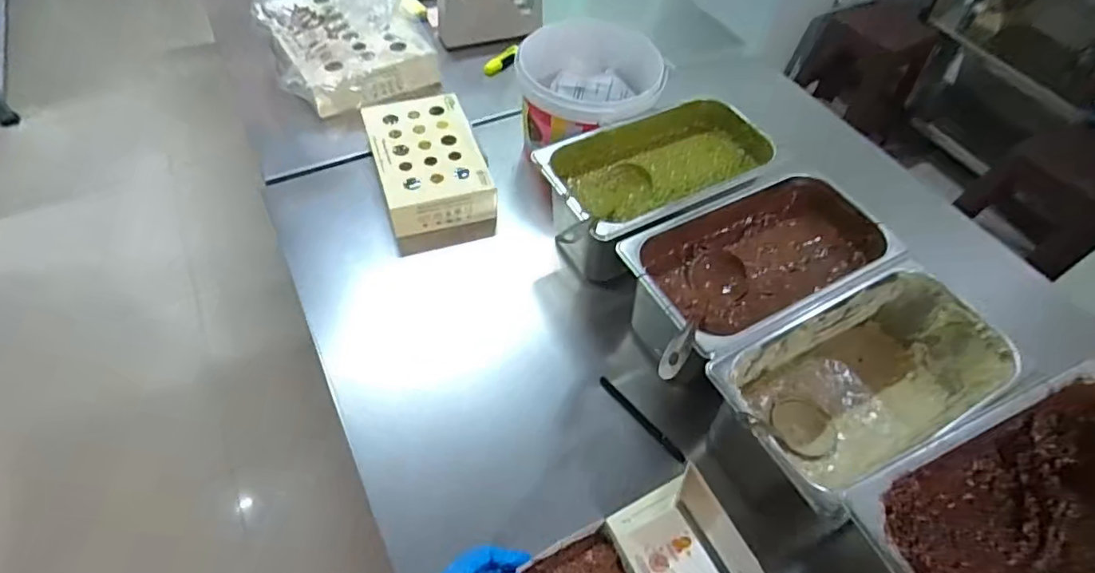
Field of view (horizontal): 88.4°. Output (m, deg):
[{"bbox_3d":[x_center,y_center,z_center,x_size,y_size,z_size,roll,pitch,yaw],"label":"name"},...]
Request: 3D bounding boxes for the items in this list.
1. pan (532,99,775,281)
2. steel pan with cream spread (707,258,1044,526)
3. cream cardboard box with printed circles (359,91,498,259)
[{"bbox_3d":[0.149,-0.152,0.813,0.330,0.126,0.186,-27,60,-22],"label":"pan"},{"bbox_3d":[0.332,0.122,0.636,0.320,0.147,0.165,-22,58,-19],"label":"steel pan with cream spread"},{"bbox_3d":[-0.184,-0.184,0.881,0.156,0.089,0.245,-15,56,-15],"label":"cream cardboard box with printed circles"}]

